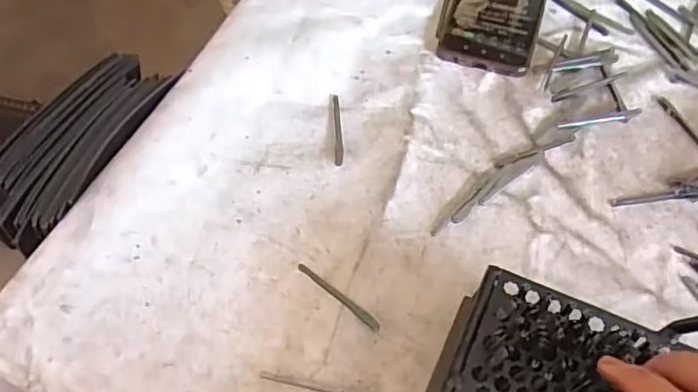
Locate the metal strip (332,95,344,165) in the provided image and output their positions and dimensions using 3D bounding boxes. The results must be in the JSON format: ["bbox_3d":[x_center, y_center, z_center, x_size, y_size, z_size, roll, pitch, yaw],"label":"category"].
[{"bbox_3d":[-0.008,-0.051,0.460,0.006,0.004,0.068,-2,59,-2],"label":"metal strip"}]

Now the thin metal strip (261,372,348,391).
[{"bbox_3d":[-0.018,0.113,0.356,0.068,0.004,0.005,12,61,1],"label":"thin metal strip"}]

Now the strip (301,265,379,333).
[{"bbox_3d":[-0.007,0.063,0.384,0.066,0.006,0.006,38,66,20],"label":"strip"}]

